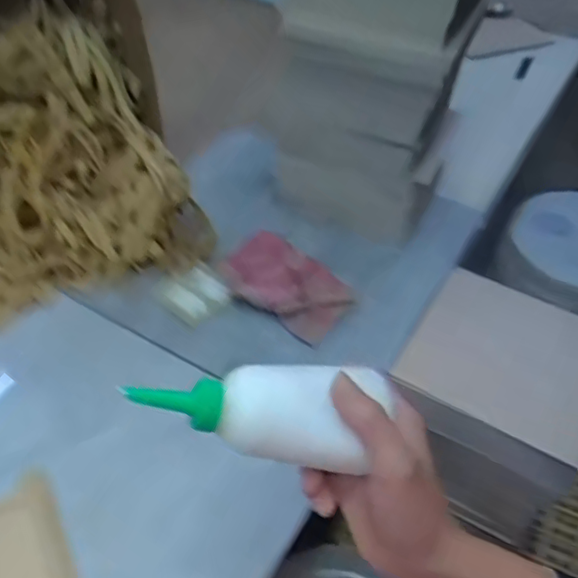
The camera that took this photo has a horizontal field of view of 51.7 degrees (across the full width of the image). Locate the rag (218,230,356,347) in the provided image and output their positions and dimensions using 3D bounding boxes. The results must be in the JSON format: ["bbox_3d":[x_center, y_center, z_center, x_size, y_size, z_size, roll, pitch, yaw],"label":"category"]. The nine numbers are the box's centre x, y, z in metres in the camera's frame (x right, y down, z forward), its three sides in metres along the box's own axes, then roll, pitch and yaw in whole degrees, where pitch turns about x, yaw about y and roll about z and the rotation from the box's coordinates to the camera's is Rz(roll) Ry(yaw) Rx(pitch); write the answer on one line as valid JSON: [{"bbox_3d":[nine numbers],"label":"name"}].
[{"bbox_3d":[-0.003,-0.007,0.664,0.146,0.037,0.106,28,52,24],"label":"rag"}]

